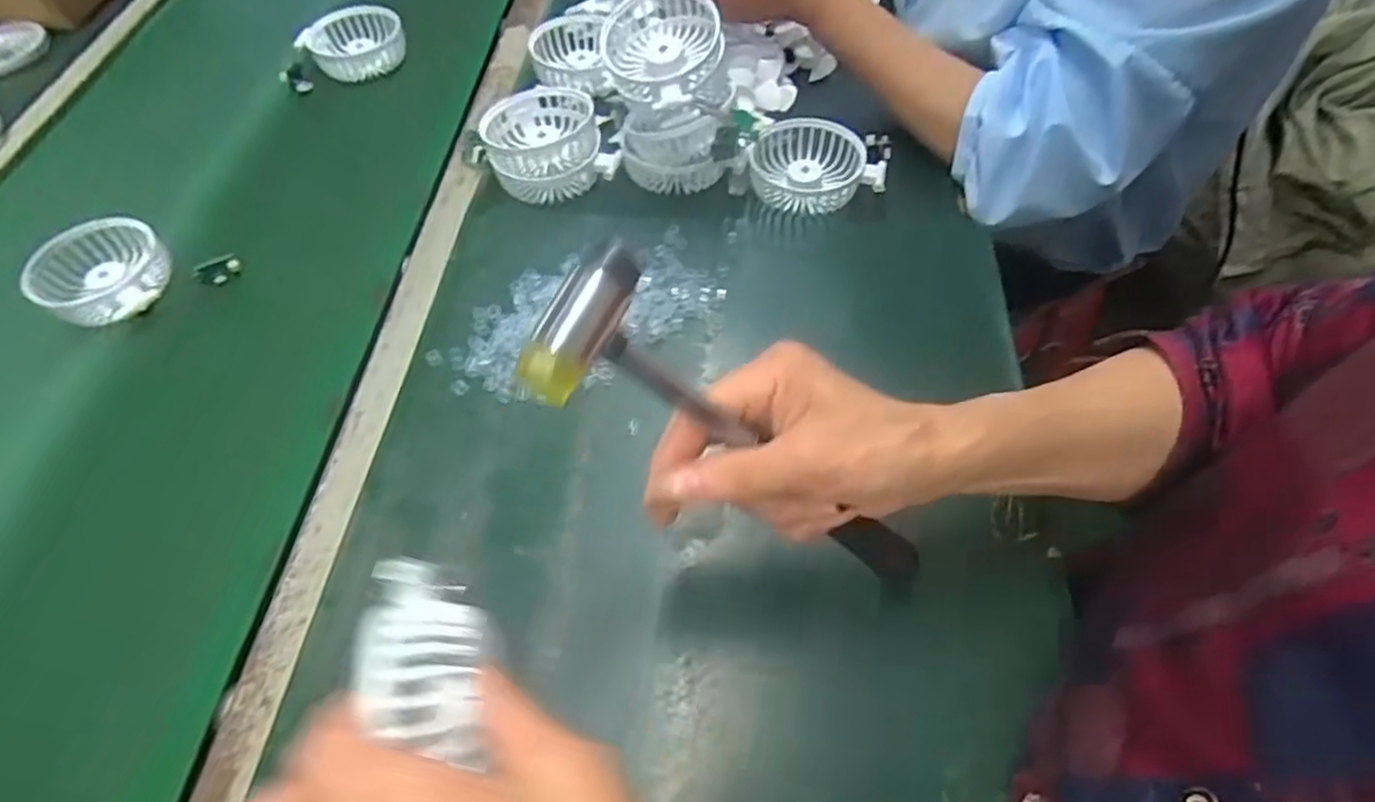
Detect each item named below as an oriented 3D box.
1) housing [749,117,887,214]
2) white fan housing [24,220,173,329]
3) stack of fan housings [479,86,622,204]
[{"bbox_3d":[0.104,-0.186,0.564,0.105,0.034,0.079,13,57,11],"label":"housing"},{"bbox_3d":[-0.435,-0.093,0.519,0.085,0.025,0.089,0,57,1],"label":"white fan housing"},{"bbox_3d":[-0.112,-0.211,0.571,0.101,0.049,0.095,-14,56,-7],"label":"stack of fan housings"}]

